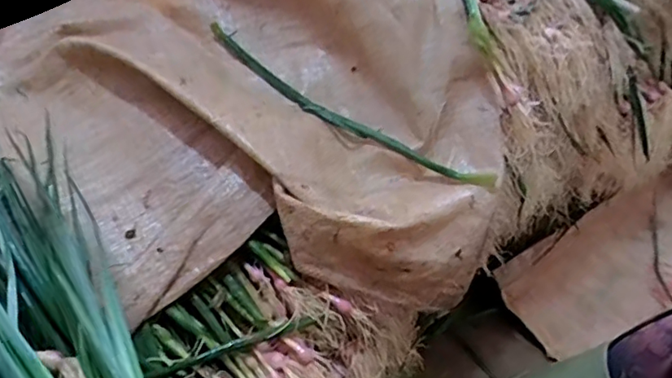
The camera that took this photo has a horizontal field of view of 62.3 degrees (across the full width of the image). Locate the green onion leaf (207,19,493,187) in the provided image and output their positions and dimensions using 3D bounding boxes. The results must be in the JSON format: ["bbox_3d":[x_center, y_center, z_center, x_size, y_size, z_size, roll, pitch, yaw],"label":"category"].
[{"bbox_3d":[0.002,-0.076,0.524,0.312,0.036,0.029,27,48,18],"label":"green onion leaf"}]

